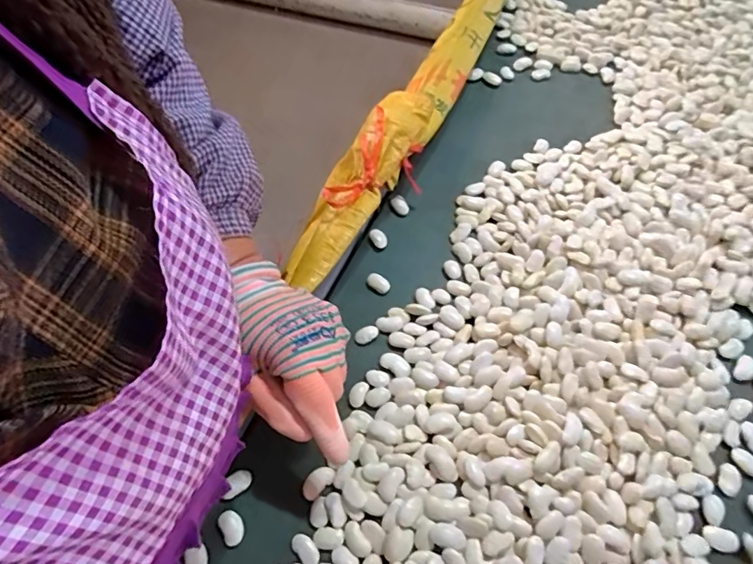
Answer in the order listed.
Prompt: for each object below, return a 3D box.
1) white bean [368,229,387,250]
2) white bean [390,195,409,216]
[{"bbox_3d":[0.002,-0.041,0.460,0.014,0.006,0.021,-28,63,-13],"label":"white bean"},{"bbox_3d":[0.023,-0.075,0.478,0.014,0.007,0.019,-41,67,-19],"label":"white bean"}]

